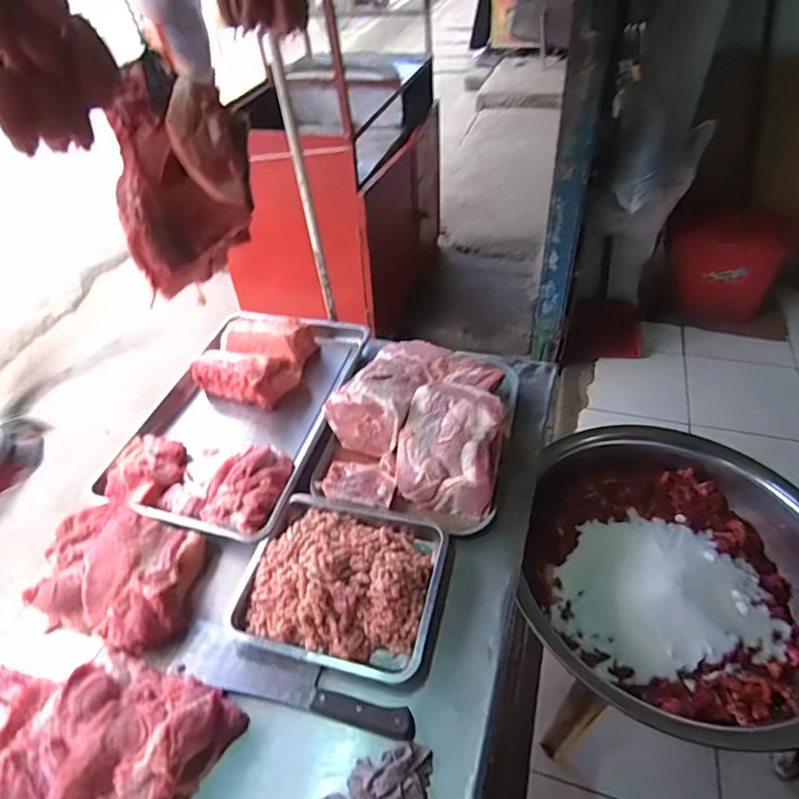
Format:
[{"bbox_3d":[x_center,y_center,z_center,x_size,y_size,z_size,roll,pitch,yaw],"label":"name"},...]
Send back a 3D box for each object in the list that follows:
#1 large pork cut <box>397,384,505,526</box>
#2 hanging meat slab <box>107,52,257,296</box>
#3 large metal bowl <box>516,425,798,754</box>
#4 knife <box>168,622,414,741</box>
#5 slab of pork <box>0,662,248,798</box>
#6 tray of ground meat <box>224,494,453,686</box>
[{"bbox_3d":[0.089,0.083,0.929,0.181,0.131,0.189,9,47,15],"label":"large pork cut"},{"bbox_3d":[-0.300,-0.286,0.734,0.187,0.263,0.106,-12,45,-6],"label":"hanging meat slab"},{"bbox_3d":[0.520,0.329,0.971,0.562,0.177,0.565,-3,45,3],"label":"large metal bowl"},{"bbox_3d":[-0.162,0.400,0.746,0.371,0.020,0.076,13,48,18],"label":"knife"},{"bbox_3d":[-0.382,0.473,0.667,0.229,0.071,0.293,20,50,24],"label":"slab of pork"},{"bbox_3d":[-0.092,0.271,0.826,0.311,0.062,0.259,7,46,13],"label":"tray of ground meat"}]

